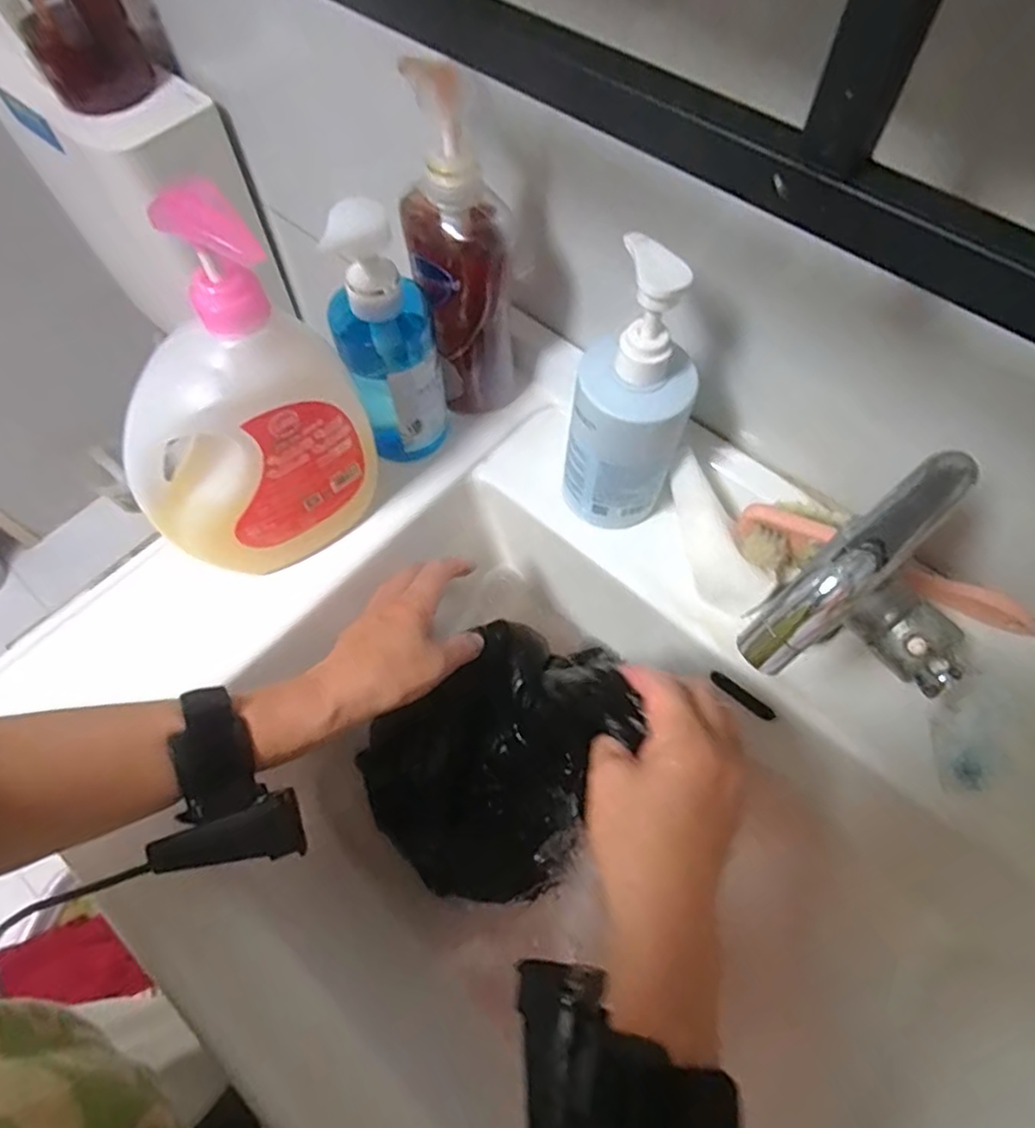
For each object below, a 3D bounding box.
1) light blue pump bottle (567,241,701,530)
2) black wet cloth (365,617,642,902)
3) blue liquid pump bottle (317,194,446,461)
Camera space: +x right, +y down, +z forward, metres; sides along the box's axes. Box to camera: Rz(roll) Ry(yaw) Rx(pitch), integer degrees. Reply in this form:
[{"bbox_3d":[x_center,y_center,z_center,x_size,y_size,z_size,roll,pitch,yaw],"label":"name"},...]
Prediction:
[{"bbox_3d":[0.074,-0.102,0.412,0.069,0.192,0.062,21,65,10],"label":"light blue pump bottle"},{"bbox_3d":[-0.010,0.144,0.500,0.163,0.073,0.201,35,68,15],"label":"black wet cloth"},{"bbox_3d":[-0.088,-0.149,0.444,0.064,0.194,0.060,-16,64,-8],"label":"blue liquid pump bottle"}]

